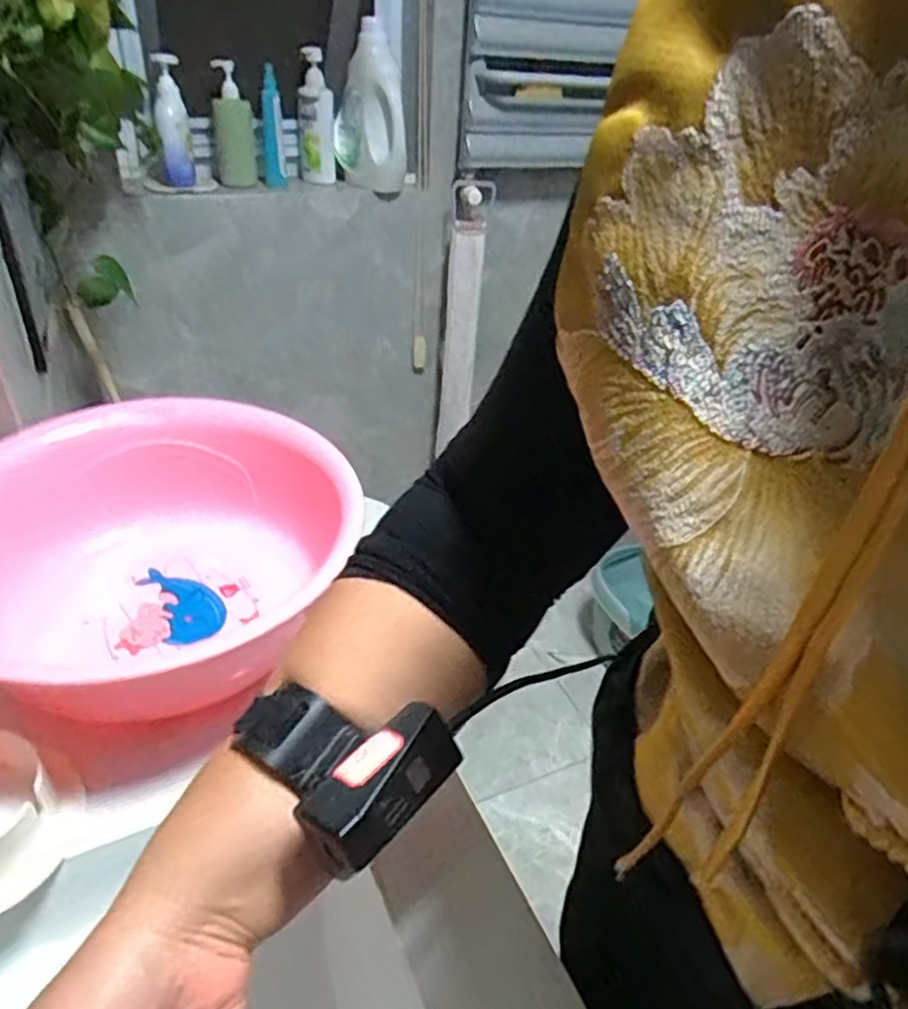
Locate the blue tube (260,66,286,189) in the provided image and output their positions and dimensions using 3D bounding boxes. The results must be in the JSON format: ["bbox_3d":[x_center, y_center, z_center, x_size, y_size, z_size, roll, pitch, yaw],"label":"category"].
[{"bbox_3d":[-0.387,-0.794,1.485,0.049,0.217,0.079,-4,35,-12],"label":"blue tube"}]

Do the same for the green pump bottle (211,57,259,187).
[{"bbox_3d":[-0.427,-0.728,1.364,0.076,0.226,0.094,-5,35,-14],"label":"green pump bottle"}]

